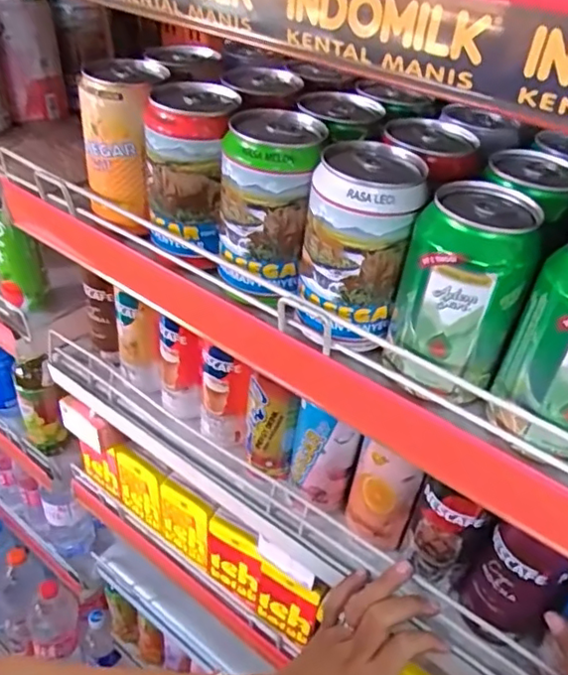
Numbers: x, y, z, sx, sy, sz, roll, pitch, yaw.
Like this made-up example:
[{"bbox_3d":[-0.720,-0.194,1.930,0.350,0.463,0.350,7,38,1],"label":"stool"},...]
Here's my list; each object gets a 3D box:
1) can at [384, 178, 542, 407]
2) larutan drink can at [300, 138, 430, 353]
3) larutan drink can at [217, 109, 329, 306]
[{"bbox_3d":[0.094,-0.023,0.324,0.060,0.104,0.057,15,40,11],"label":"can"},{"bbox_3d":[0.043,-0.053,0.354,0.059,0.105,0.058,8,39,3],"label":"larutan drink can"},{"bbox_3d":[-0.011,-0.082,0.382,0.056,0.104,0.058,8,39,3],"label":"larutan drink can"}]

